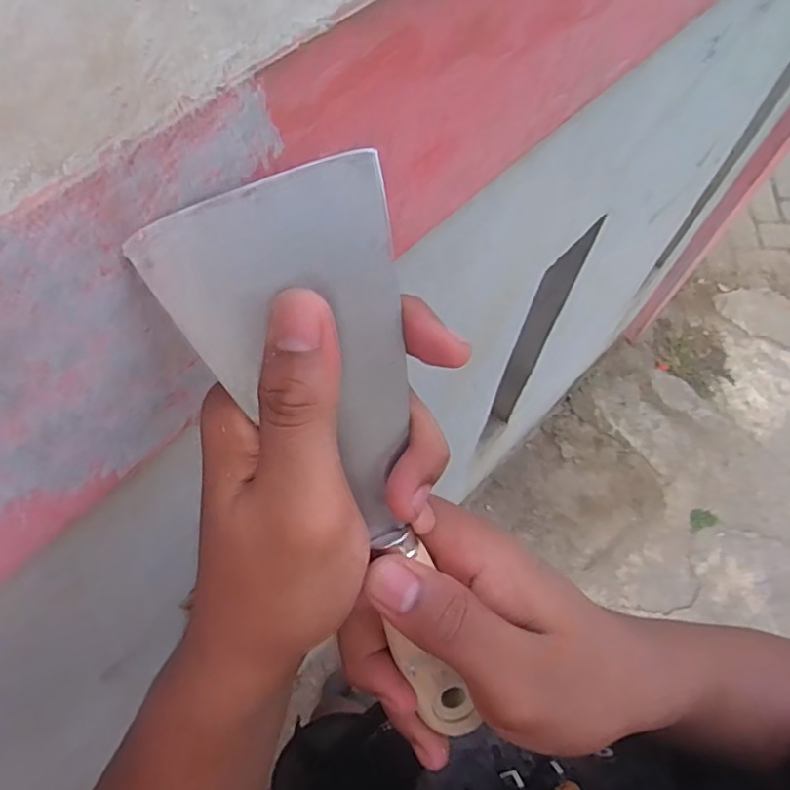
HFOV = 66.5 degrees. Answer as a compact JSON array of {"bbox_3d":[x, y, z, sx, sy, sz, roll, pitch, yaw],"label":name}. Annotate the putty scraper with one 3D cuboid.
[{"bbox_3d":[-0.012,0.032,0.196,0.066,0.013,0.196,-20,108,-9],"label":"putty scraper"}]

